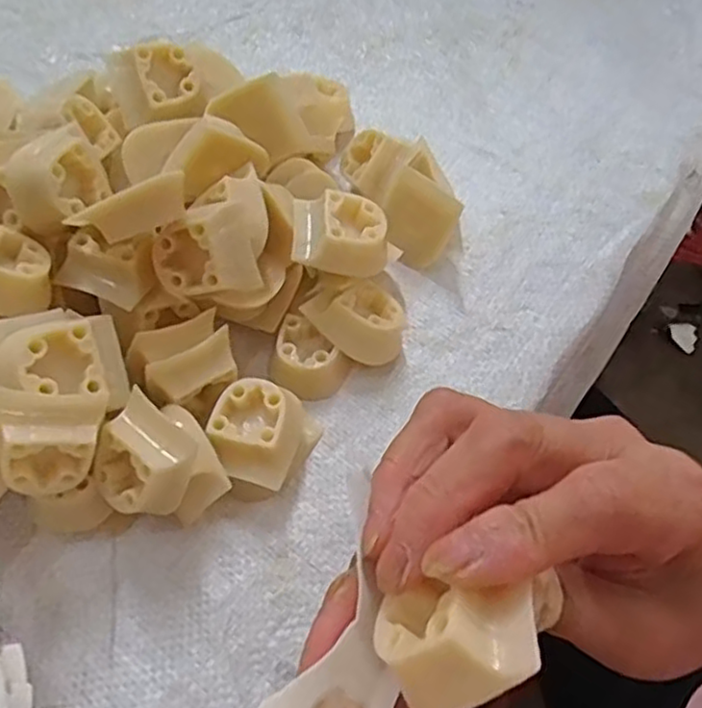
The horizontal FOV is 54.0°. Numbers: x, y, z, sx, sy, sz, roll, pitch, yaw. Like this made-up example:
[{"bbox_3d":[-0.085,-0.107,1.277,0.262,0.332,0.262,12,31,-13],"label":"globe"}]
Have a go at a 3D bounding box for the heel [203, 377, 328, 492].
[{"bbox_3d":[-0.039,0.036,0.295,0.038,0.032,0.040,18,62,10],"label":"heel"}]

